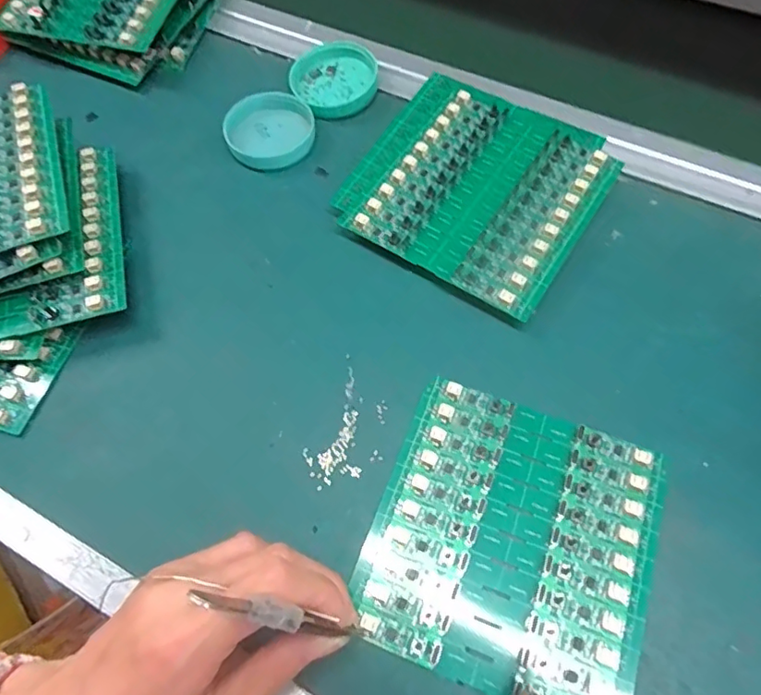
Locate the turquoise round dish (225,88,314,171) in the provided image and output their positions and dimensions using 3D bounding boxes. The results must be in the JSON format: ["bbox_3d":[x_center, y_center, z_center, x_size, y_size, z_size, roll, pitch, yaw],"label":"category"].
[{"bbox_3d":[-0.080,-0.159,0.400,0.062,0.015,0.060,-1,64,2],"label":"turquoise round dish"}]

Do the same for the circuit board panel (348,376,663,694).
[{"bbox_3d":[0.067,0.095,0.276,0.131,0.005,0.135,19,66,12],"label":"circuit board panel"}]

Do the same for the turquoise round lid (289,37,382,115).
[{"bbox_3d":[-0.036,-0.207,0.421,0.063,0.018,0.062,-1,64,2],"label":"turquoise round lid"}]

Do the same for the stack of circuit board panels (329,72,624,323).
[{"bbox_3d":[0.064,-0.106,0.367,0.150,0.021,0.147,29,69,16],"label":"stack of circuit board panels"}]

